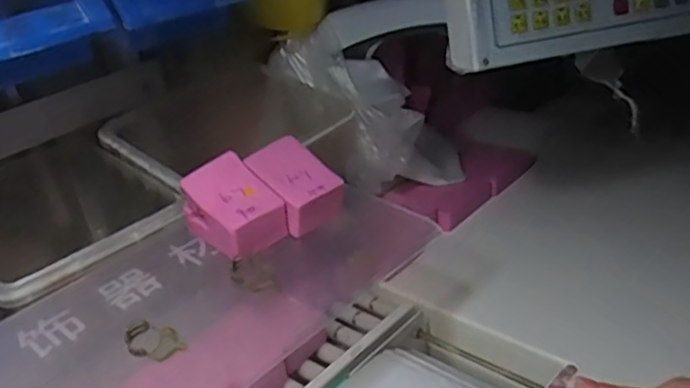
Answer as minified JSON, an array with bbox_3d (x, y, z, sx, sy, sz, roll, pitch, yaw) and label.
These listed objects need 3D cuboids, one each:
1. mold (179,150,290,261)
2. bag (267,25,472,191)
[{"bbox_3d":[-0.082,0.011,0.487,0.053,0.034,0.075,-34,59,-30],"label":"mold"},{"bbox_3d":[0.026,-0.077,0.695,0.196,0.160,0.111,-8,28,0],"label":"bag"}]

